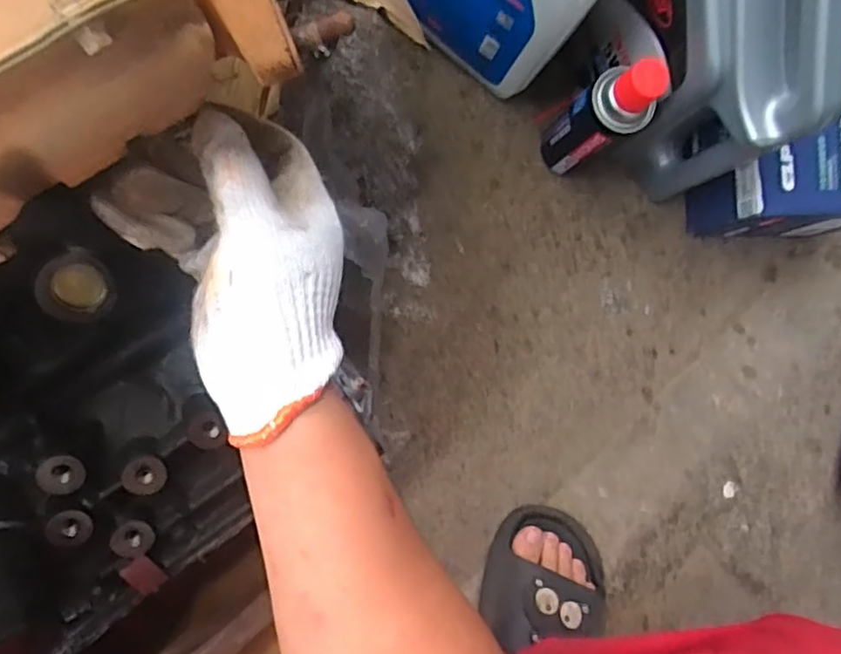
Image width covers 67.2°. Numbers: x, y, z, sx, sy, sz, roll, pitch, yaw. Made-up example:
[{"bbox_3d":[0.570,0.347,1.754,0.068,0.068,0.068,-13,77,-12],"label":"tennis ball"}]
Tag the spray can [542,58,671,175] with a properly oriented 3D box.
[{"bbox_3d":[0.164,-0.194,0.593,0.051,0.187,0.055,0,89,-9],"label":"spray can"}]

